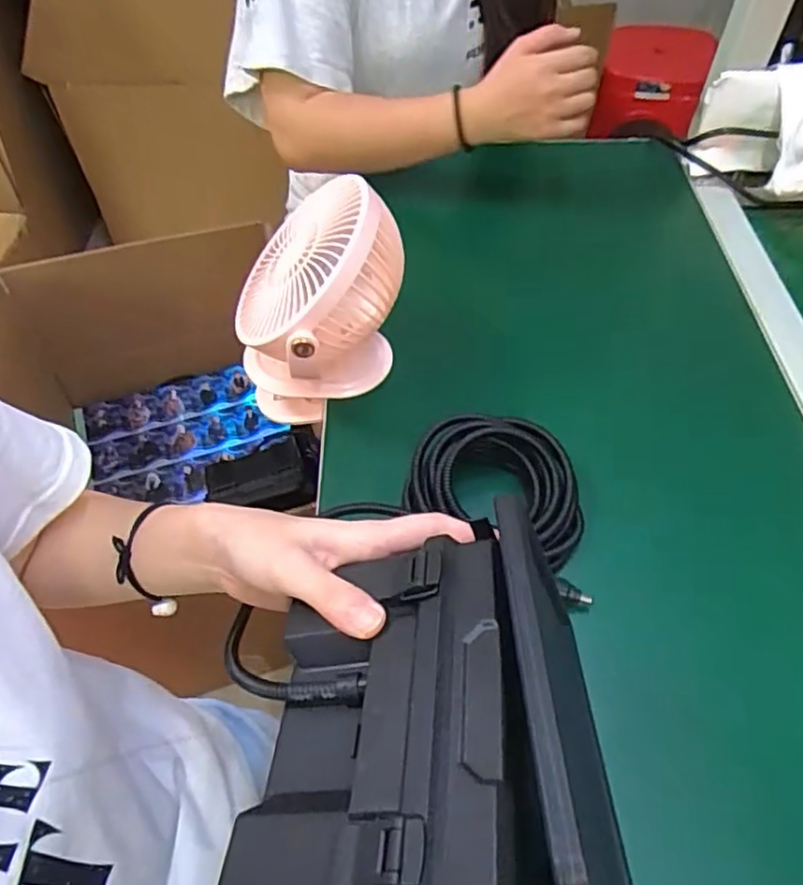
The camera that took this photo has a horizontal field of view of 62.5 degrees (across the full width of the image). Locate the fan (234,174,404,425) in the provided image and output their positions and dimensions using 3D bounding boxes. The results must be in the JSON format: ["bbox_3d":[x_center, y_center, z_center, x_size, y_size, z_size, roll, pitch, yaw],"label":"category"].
[{"bbox_3d":[-0.070,-0.101,0.530,0.116,0.185,0.113,37,61,24],"label":"fan"}]

